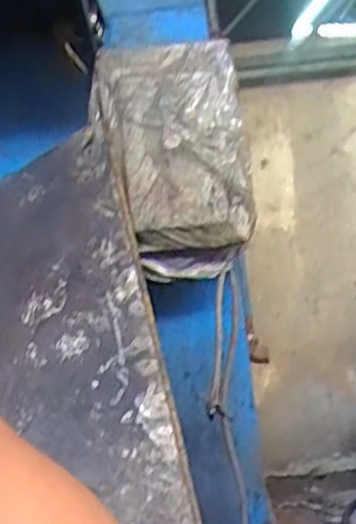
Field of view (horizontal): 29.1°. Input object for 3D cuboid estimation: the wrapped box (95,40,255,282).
[{"bbox_3d":[0.000,-0.133,0.907,0.187,0.291,0.082,-7,-1,10],"label":"wrapped box"}]

